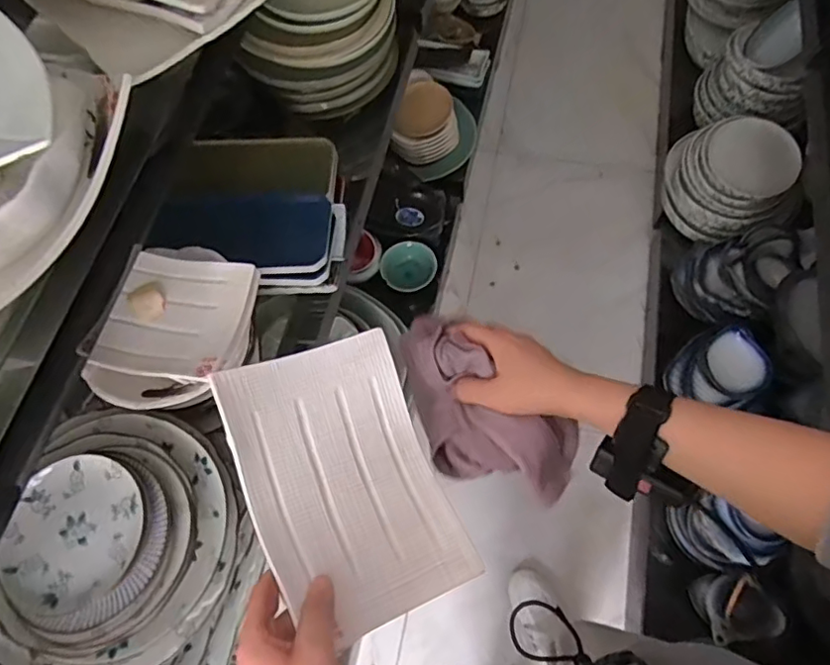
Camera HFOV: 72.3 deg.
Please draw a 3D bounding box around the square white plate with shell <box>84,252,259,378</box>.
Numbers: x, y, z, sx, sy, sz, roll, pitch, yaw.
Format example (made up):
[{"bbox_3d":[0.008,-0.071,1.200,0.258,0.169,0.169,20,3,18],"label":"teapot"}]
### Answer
[{"bbox_3d":[-0.261,-0.017,0.628,0.142,0.033,0.134,8,67,7],"label":"square white plate with shell"}]

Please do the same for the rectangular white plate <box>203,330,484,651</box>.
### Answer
[{"bbox_3d":[-0.056,0.113,0.443,0.142,0.027,0.210,-17,74,-26],"label":"rectangular white plate"}]

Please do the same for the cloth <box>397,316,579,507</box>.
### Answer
[{"bbox_3d":[0.051,0.068,0.488,0.187,0.079,0.093,40,74,18],"label":"cloth"}]

